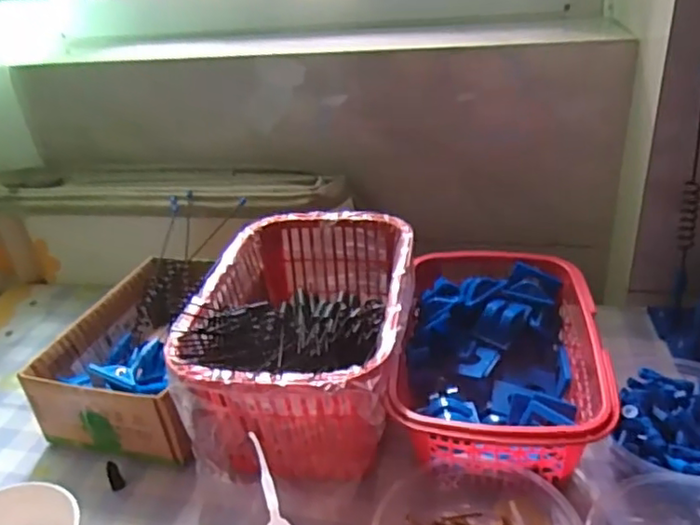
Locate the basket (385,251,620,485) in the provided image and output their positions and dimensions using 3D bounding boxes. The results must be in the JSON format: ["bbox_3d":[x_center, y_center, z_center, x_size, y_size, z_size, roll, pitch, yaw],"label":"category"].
[{"bbox_3d":[0.114,0.078,0.474,0.141,0.072,0.200,1,31,12],"label":"basket"}]

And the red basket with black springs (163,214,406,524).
[{"bbox_3d":[-0.030,0.062,0.495,0.156,0.115,0.232,1,31,11],"label":"red basket with black springs"}]

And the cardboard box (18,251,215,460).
[{"bbox_3d":[-0.159,0.078,0.530,0.137,0.075,0.183,5,32,18],"label":"cardboard box"}]

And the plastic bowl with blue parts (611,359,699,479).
[{"bbox_3d":[0.234,0.112,0.427,0.098,0.046,0.094,-5,31,3],"label":"plastic bowl with blue parts"}]

